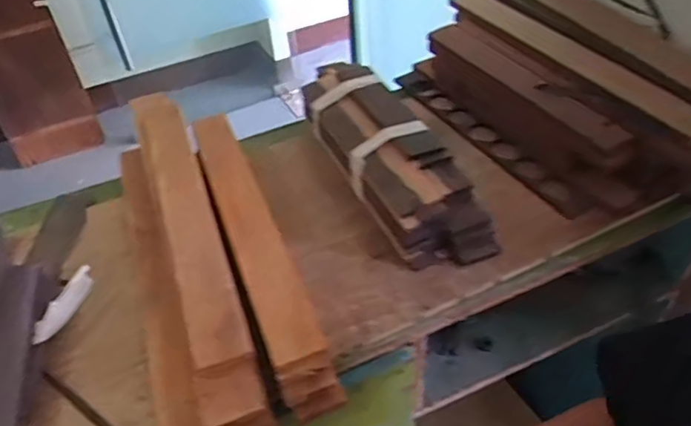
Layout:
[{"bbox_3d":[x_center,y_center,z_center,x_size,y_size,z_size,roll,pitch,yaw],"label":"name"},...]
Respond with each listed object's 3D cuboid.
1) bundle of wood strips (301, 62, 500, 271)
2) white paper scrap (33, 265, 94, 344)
[{"bbox_3d":[0.061,-0.080,0.780,0.123,0.080,0.370,-20,46,-15],"label":"bundle of wood strips"},{"bbox_3d":[-0.330,0.108,0.655,0.009,0.028,0.099,-21,31,50],"label":"white paper scrap"}]

